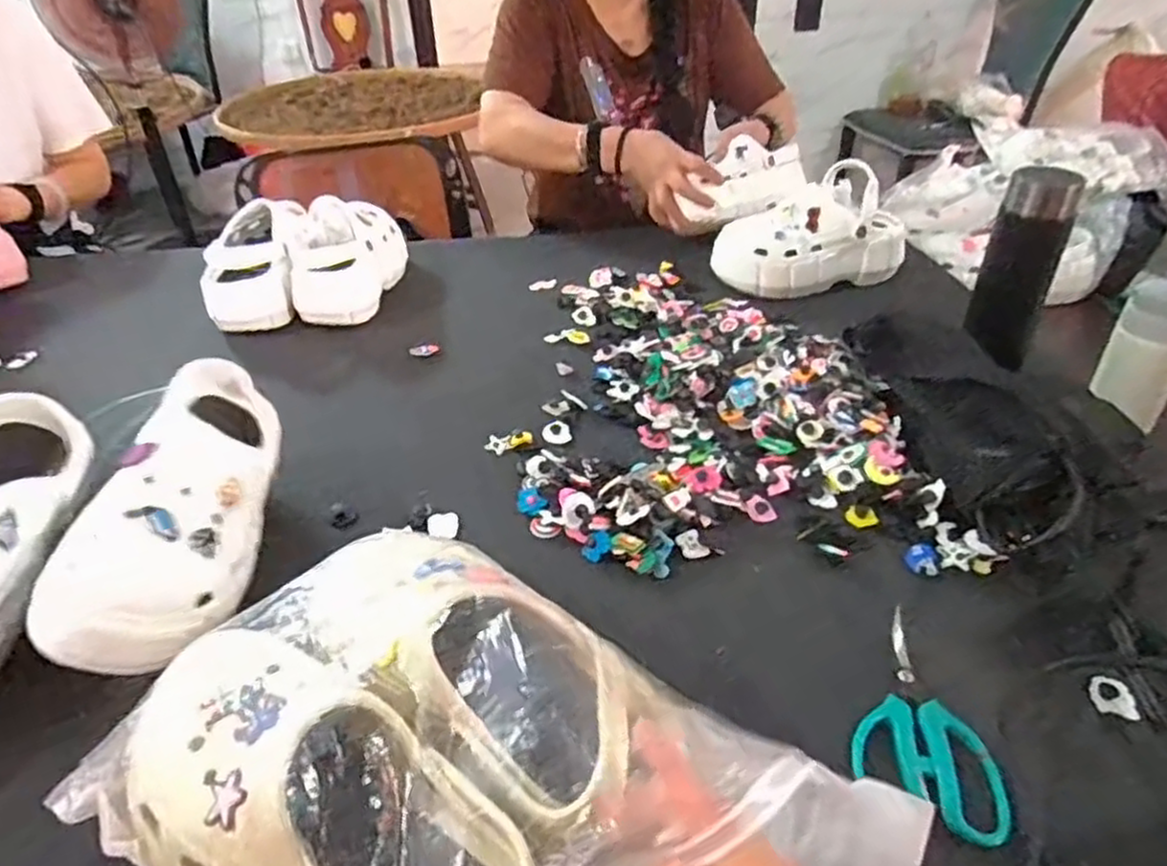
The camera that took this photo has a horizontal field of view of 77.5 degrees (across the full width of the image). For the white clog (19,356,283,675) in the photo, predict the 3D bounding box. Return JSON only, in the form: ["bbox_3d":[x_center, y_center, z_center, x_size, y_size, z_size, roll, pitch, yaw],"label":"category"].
[{"bbox_3d":[-0.291,0.057,0.527,0.095,0.130,0.243,-6,37,-5],"label":"white clog"}]

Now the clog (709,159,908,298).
[{"bbox_3d":[0.306,-0.273,0.968,0.248,0.127,0.129,-17,40,-19],"label":"clog"}]

